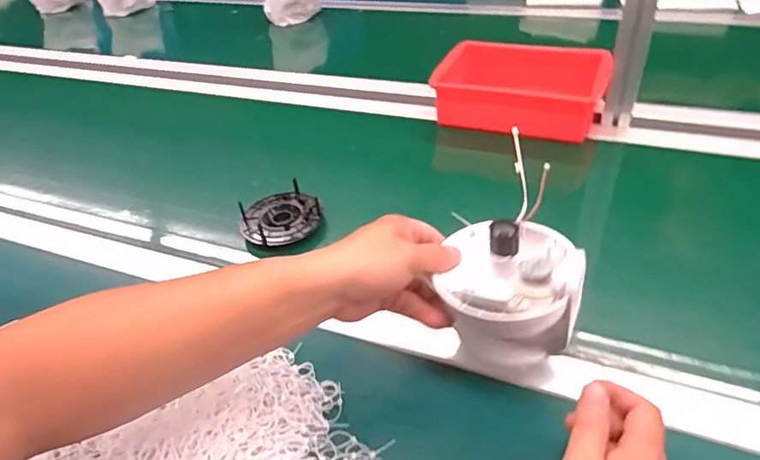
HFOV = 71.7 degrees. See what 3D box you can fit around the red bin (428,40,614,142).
[{"bbox_3d":[0.221,-0.225,0.830,0.245,0.068,0.168,11,43,20],"label":"red bin"}]

